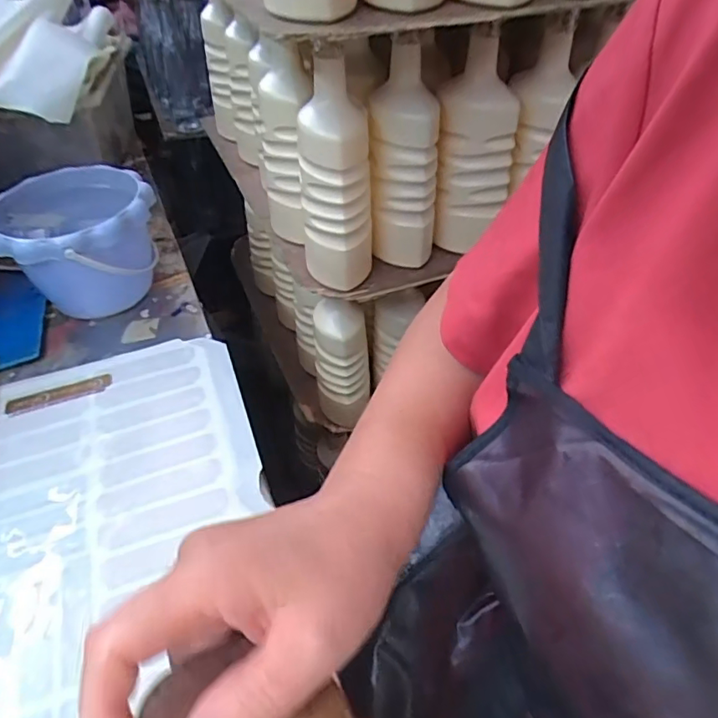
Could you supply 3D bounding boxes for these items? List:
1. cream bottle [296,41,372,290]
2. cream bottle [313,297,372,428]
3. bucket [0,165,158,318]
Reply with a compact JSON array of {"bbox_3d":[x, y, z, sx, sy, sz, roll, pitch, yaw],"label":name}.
[{"bbox_3d":[-0.023,-0.173,0.546,0.071,0.212,0.063,-2,43,-2],"label":"cream bottle"},{"bbox_3d":[-0.023,0.012,0.764,0.072,0.196,0.059,-6,43,-6],"label":"cream bottle"},{"bbox_3d":[-0.287,-0.116,0.581,0.146,0.115,0.151,-2,45,2],"label":"bucket"}]

